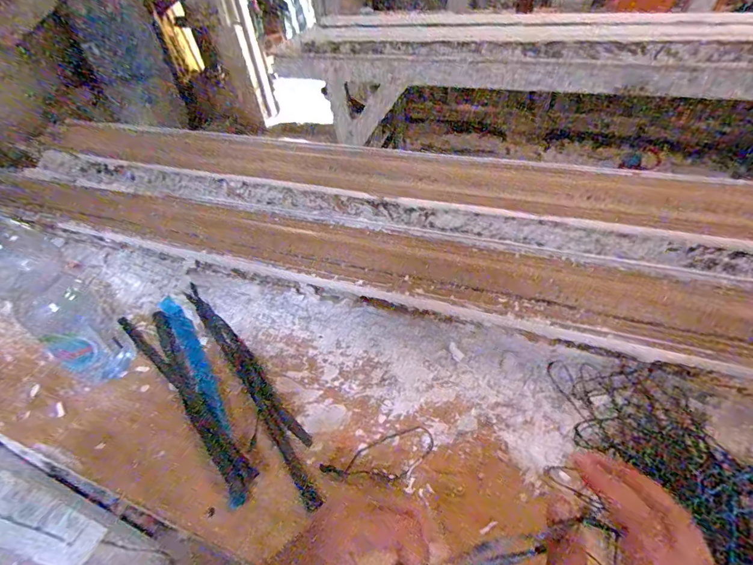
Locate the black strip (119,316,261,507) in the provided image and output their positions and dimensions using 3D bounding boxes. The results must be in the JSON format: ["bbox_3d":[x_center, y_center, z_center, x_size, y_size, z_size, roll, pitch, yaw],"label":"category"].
[{"bbox_3d":[-0.217,0.120,0.456,0.027,0.017,0.285,-36,50,-27],"label":"black strip"}]

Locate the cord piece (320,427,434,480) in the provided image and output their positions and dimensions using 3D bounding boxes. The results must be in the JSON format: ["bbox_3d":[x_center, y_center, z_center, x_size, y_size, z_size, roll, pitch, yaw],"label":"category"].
[{"bbox_3d":[0.005,0.167,0.383,0.106,0.004,0.042,-20,45,-13],"label":"cord piece"}]

